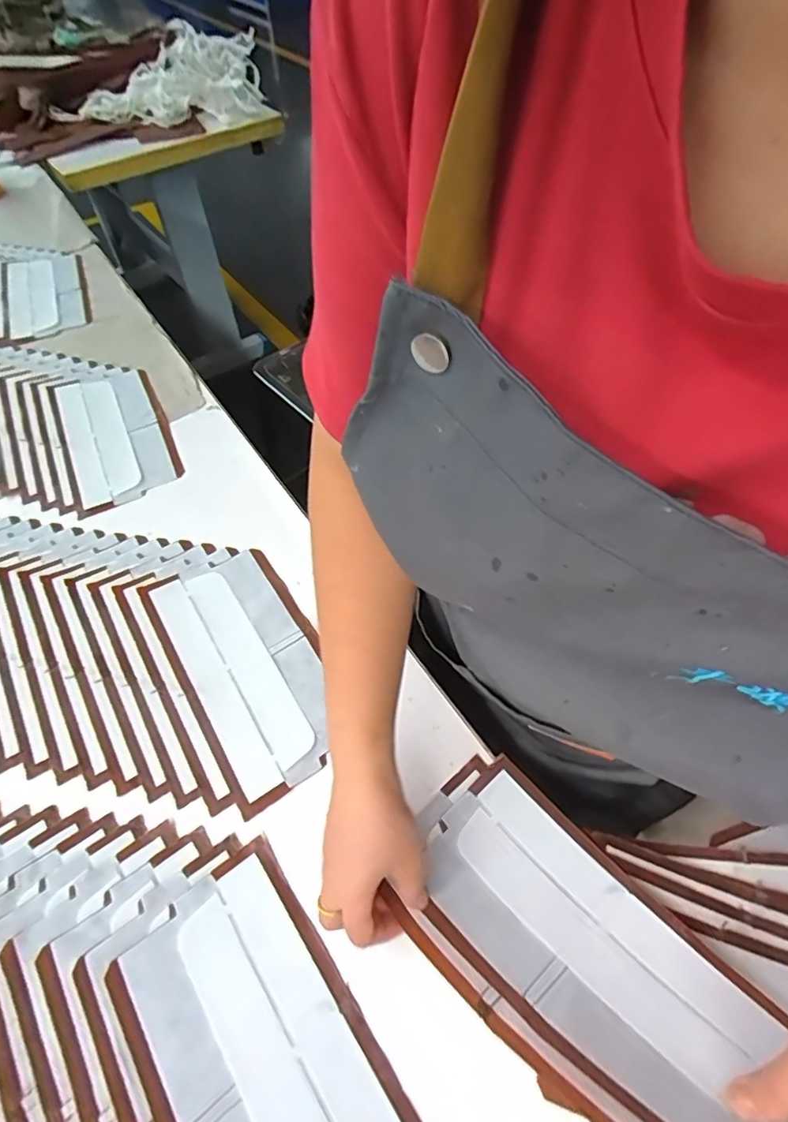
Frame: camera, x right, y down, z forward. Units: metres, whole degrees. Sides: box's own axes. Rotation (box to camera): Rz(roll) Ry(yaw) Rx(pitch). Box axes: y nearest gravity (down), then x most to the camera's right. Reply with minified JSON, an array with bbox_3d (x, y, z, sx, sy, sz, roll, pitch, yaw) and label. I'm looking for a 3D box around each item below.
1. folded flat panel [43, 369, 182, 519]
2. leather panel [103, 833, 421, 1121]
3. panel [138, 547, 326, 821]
[{"bbox_3d":[-0.352,-0.164,0.681,0.123,0.017,0.239,-23,57,-14],"label":"folded flat panel"},{"bbox_3d":[-0.077,0.319,0.335,0.122,0.008,0.239,-29,58,-25],"label":"leather panel"},{"bbox_3d":[-0.133,0.091,0.498,0.120,0.009,0.238,-28,60,-19],"label":"panel"}]

